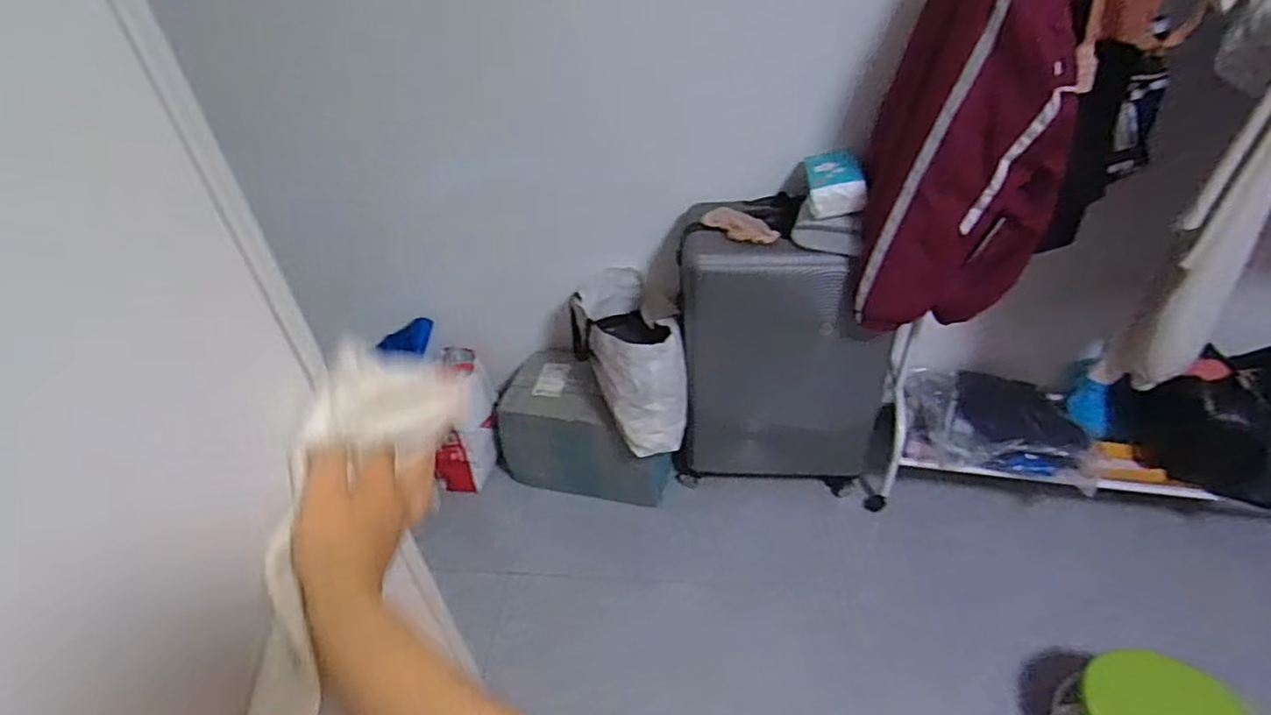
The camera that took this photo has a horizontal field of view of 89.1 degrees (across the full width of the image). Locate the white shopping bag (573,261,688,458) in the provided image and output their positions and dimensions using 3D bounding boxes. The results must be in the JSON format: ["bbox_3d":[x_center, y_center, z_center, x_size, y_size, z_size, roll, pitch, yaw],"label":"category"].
[{"bbox_3d":[-0.032,-0.030,1.623,0.225,0.260,0.452,-13,40,-10],"label":"white shopping bag"}]

